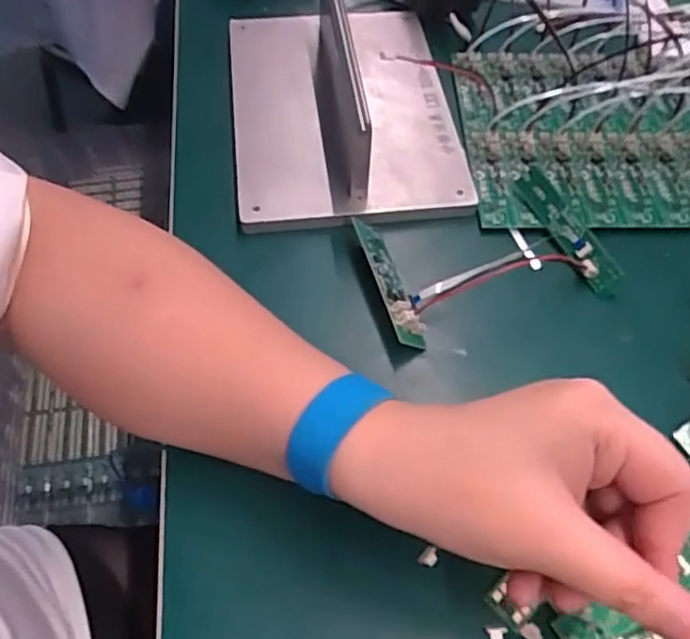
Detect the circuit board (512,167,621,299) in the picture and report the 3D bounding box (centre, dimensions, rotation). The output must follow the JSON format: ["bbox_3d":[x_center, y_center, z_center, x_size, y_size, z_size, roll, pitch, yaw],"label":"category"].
[{"bbox_3d":[0.125,-0.052,0.370,0.018,0.013,0.089,-37,63,16],"label":"circuit board"}]

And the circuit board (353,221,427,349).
[{"bbox_3d":[0.023,-0.022,0.346,0.016,0.011,0.080,-14,57,-12],"label":"circuit board"}]

